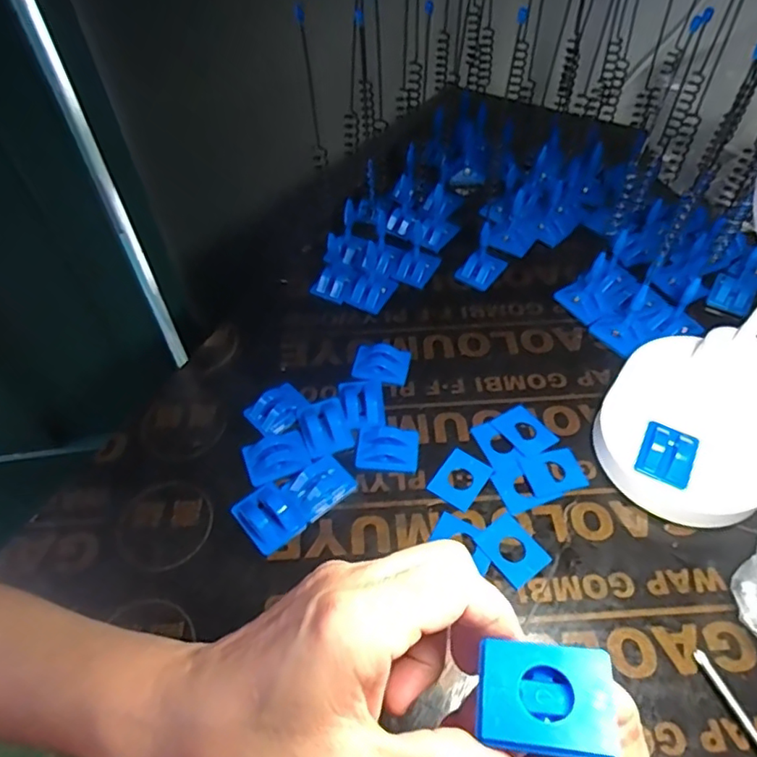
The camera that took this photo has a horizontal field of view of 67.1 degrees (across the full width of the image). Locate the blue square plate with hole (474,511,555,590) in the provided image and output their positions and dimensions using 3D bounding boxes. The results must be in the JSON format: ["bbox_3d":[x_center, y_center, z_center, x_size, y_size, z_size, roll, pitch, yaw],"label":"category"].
[{"bbox_3d":[0.087,0.111,0.373,0.033,0.004,0.043,-31,57,-21],"label":"blue square plate with hole"}]

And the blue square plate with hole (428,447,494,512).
[{"bbox_3d":[0.058,0.070,0.403,0.032,0.004,0.041,29,58,22],"label":"blue square plate with hole"}]

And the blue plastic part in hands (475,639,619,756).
[{"bbox_3d":[0.055,0.107,0.193,0.043,0.010,0.034,7,52,7],"label":"blue plastic part in hands"}]

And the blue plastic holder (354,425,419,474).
[{"bbox_3d":[0.007,0.050,0.416,0.045,0.013,0.034,1,52,3],"label":"blue plastic holder"}]

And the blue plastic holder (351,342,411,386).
[{"bbox_3d":[0.003,-0.013,0.463,0.045,0.010,0.035,11,53,10],"label":"blue plastic holder"}]

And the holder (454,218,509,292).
[{"bbox_3d":[0.096,-0.115,0.517,0.032,0.053,0.040,32,59,24],"label":"holder"}]

